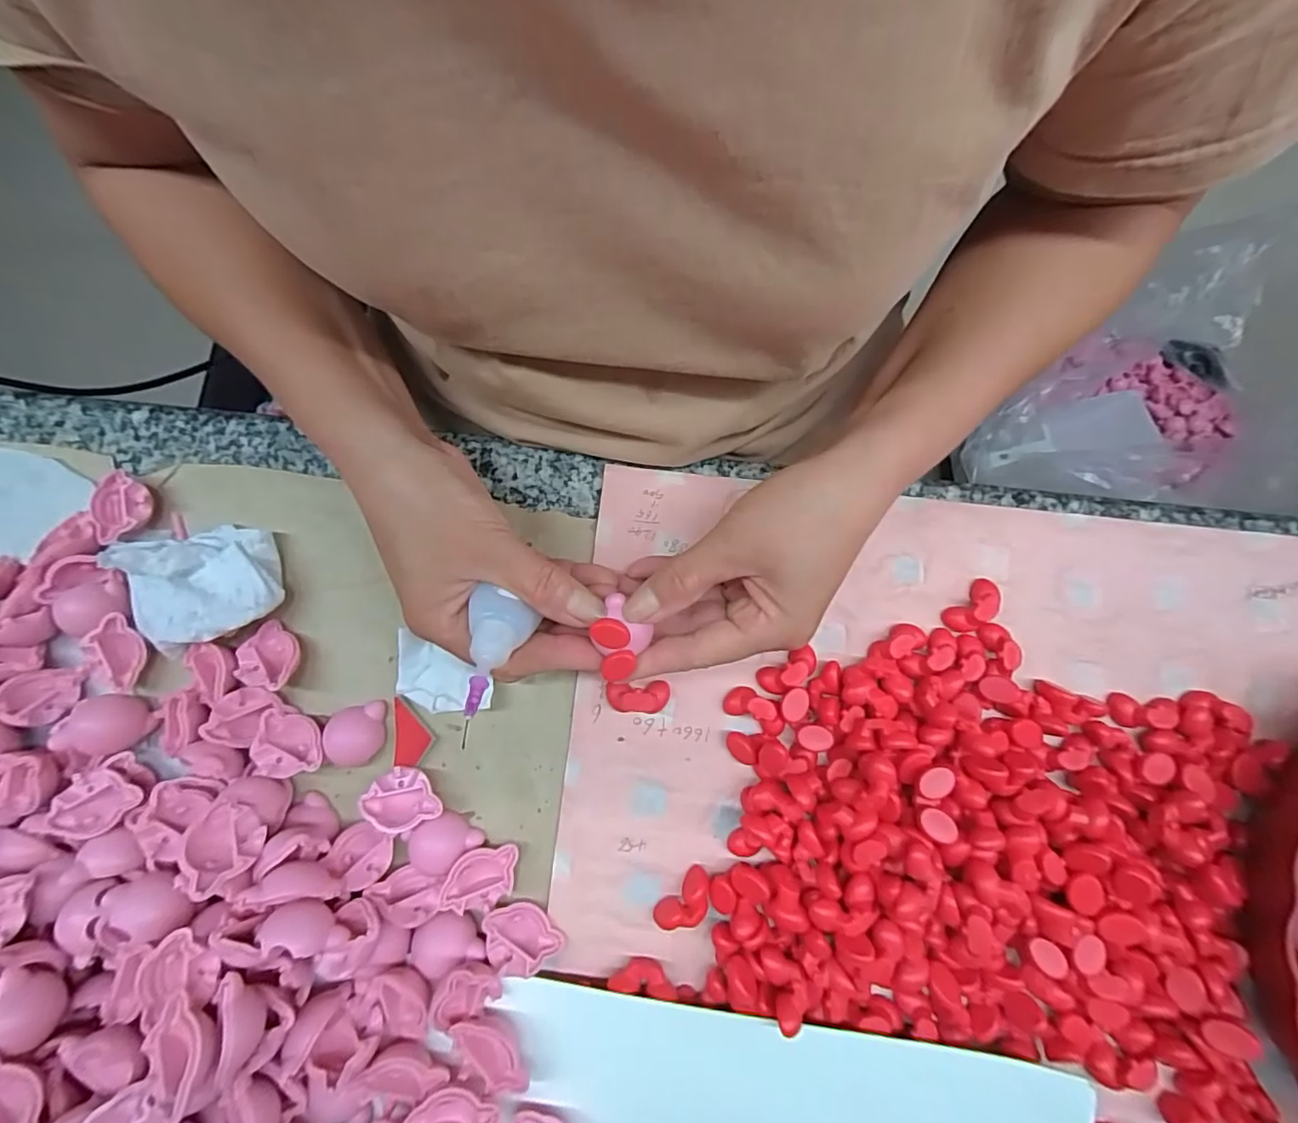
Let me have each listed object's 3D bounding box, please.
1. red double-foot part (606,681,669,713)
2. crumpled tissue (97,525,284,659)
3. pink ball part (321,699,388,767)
[{"bbox_3d":[-0.006,0.067,0.278,0.030,0.009,0.015,-1,81,1],"label":"red double-foot part"},{"bbox_3d":[-0.221,0.009,0.276,0.060,0.034,0.059,-20,81,-3],"label":"crumpled tissue"},{"bbox_3d":[-0.146,0.087,0.280,0.027,0.010,0.028,0,81,1],"label":"pink ball part"}]

